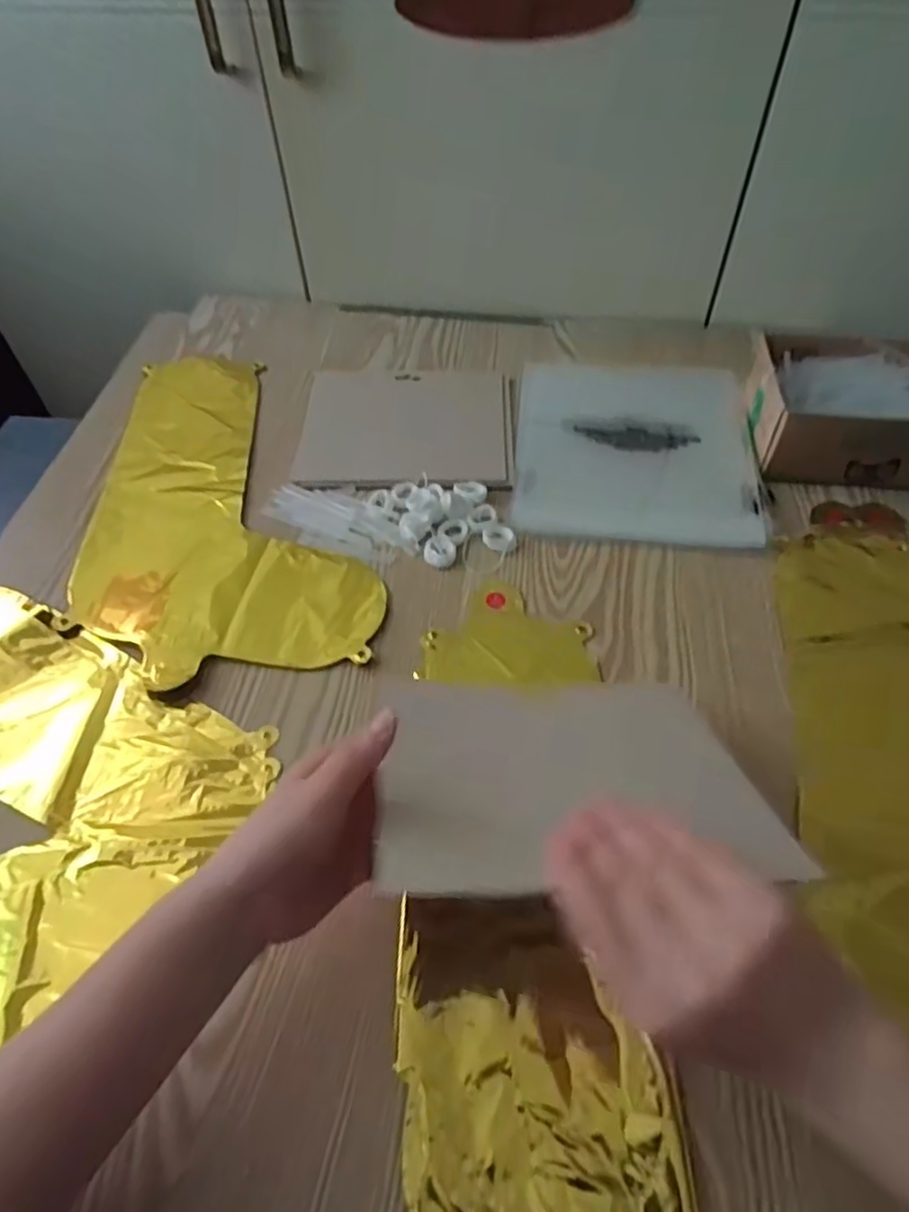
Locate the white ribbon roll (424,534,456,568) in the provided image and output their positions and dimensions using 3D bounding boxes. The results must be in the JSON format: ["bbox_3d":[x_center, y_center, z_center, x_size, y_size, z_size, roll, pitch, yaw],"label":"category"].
[{"bbox_3d":[-0.012,-0.044,0.544,0.025,0.006,0.028,-2,53,0],"label":"white ribbon roll"}]

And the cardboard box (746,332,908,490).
[{"bbox_3d":[0.363,-0.176,0.599,0.191,0.061,0.145,3,53,3],"label":"cardboard box"}]

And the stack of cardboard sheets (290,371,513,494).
[{"bbox_3d":[-0.046,-0.173,0.646,0.201,0.008,0.178,1,53,1],"label":"stack of cardboard sheets"}]

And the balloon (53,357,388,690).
[{"bbox_3d":[-0.200,-0.106,0.598,0.232,0.008,0.398,-8,53,-5],"label":"balloon"}]

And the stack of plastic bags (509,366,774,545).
[{"bbox_3d":[0.164,-0.154,0.618,0.206,0.018,0.234,5,53,5],"label":"stack of plastic bags"}]

